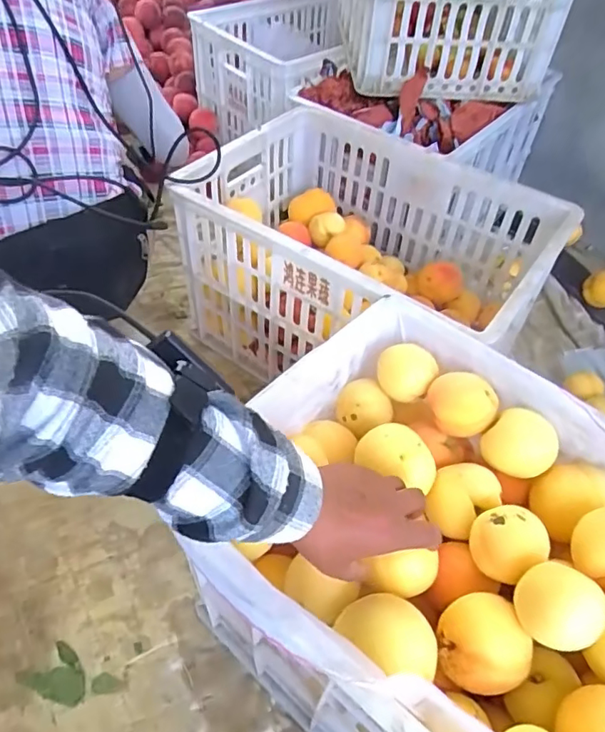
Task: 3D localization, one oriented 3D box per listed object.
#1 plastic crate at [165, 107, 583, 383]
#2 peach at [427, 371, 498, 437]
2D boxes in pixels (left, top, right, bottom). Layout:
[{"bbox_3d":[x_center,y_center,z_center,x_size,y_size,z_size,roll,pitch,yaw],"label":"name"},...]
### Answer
[{"bbox_3d":[0.094,-0.161,0.847,0.498,0.249,0.359,32,53,23],"label":"plastic crate"},{"bbox_3d":[0.166,0.035,0.552,0.065,0.052,0.055,18,49,12],"label":"peach"}]

